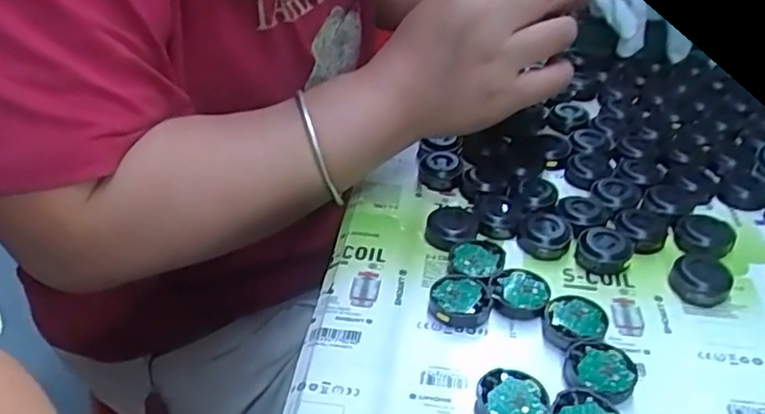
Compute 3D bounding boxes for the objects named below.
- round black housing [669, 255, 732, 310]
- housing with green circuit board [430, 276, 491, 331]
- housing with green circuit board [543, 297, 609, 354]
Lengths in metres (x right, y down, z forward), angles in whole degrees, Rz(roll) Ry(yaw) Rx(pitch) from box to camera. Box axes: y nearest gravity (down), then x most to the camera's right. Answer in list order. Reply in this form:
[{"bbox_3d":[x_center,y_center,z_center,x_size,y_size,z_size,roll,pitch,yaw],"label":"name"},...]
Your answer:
[{"bbox_3d":[0.170,0.038,0.349,0.029,0.012,0.032,22,41,28],"label":"round black housing"},{"bbox_3d":[0.040,0.049,0.336,0.028,0.011,0.028,-3,36,-3],"label":"housing with green circuit board"},{"bbox_3d":[0.094,0.058,0.323,0.031,0.011,0.028,-11,37,-14],"label":"housing with green circuit board"}]

